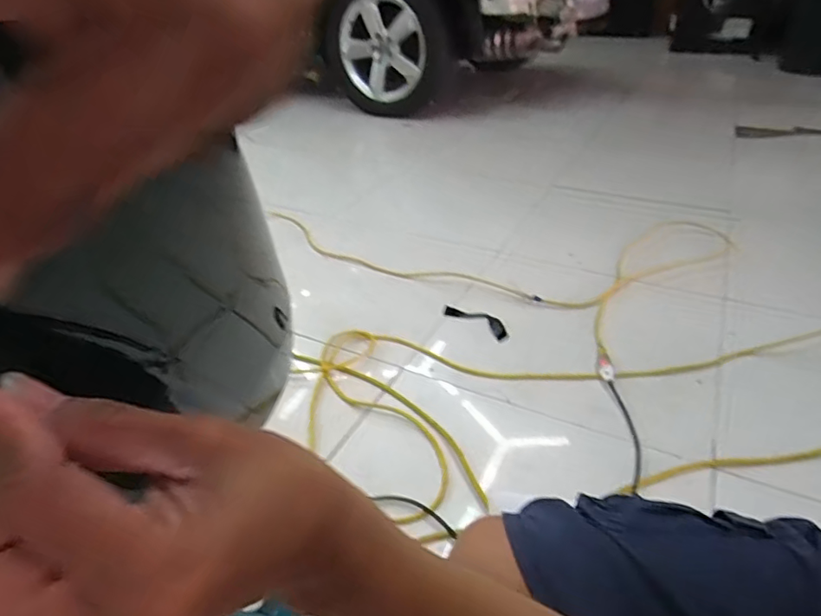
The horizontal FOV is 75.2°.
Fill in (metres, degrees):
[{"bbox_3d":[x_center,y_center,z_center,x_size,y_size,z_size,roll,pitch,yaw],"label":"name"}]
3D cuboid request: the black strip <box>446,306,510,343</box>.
[{"bbox_3d":[0.171,0.023,1.283,0.170,0.017,0.073,27,42,35],"label":"black strip"}]

